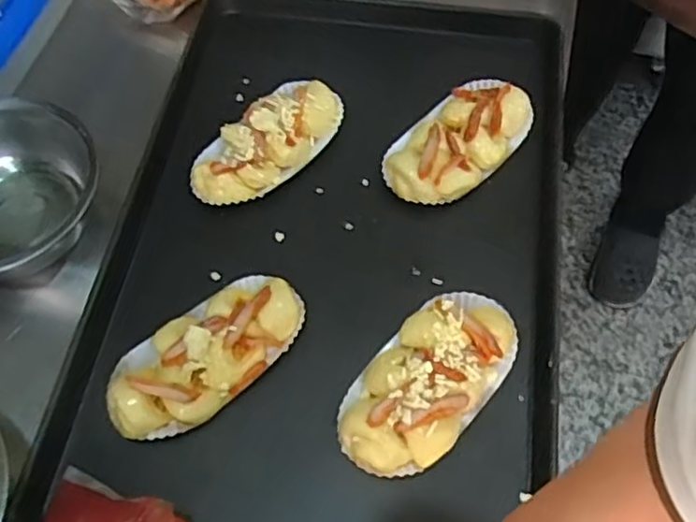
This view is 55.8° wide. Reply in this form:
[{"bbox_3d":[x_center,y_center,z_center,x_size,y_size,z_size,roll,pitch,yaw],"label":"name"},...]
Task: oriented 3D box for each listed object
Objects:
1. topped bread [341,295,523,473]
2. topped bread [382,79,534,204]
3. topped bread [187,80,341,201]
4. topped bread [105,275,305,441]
[{"bbox_3d":[0.065,0.094,0.526,0.087,0.029,0.168,38,68,18],"label":"topped bread"},{"bbox_3d":[0.107,-0.116,0.644,0.094,0.037,0.166,38,69,18],"label":"topped bread"},{"bbox_3d":[-0.080,-0.120,0.648,0.085,0.038,0.173,36,68,17],"label":"topped bread"},{"bbox_3d":[-0.117,0.076,0.546,0.177,0.039,0.088,-35,68,-17],"label":"topped bread"}]

